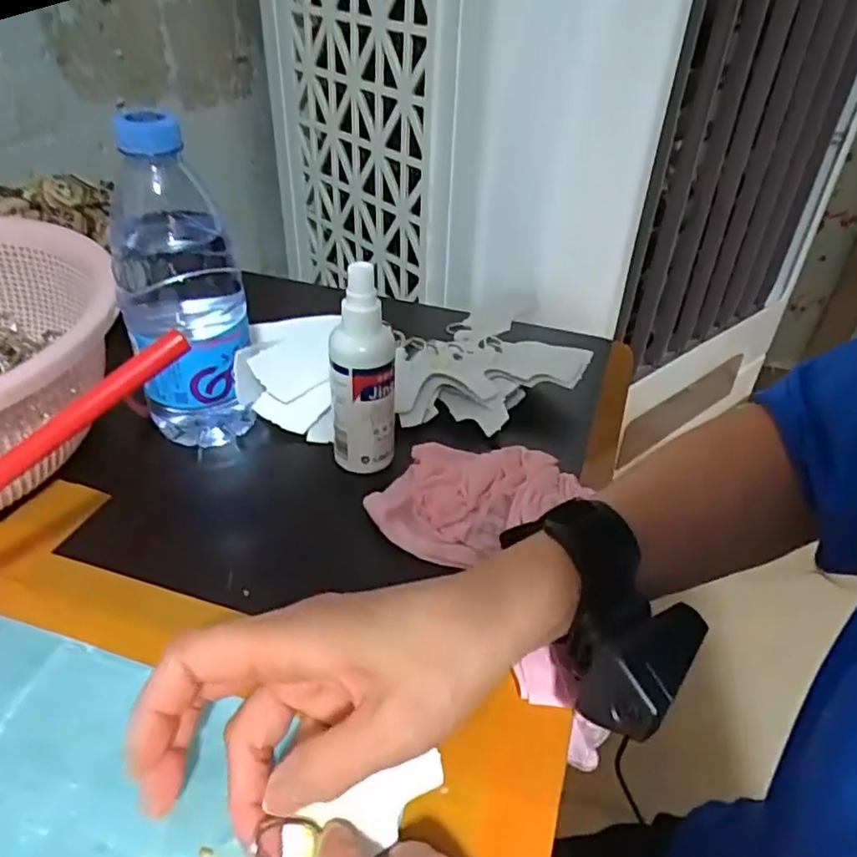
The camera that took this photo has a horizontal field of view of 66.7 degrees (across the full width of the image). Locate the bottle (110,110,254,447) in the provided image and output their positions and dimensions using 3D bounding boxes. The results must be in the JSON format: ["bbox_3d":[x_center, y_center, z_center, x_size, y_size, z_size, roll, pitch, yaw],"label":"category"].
[{"bbox_3d":[-0.148,-0.082,0.392,0.067,0.189,0.062,-13,41,-16],"label":"bottle"}]

